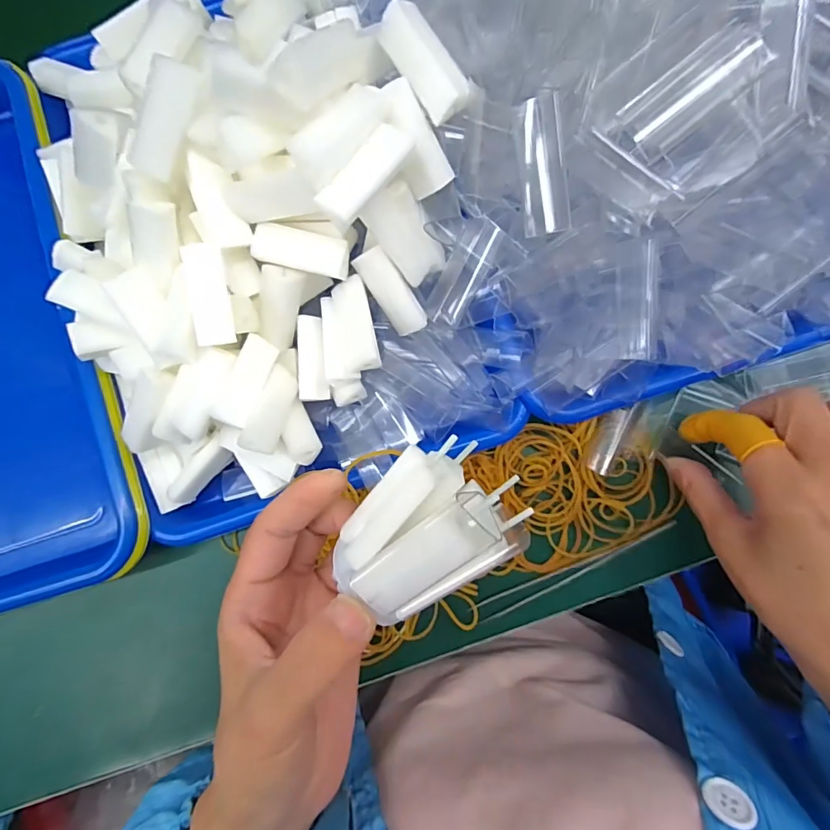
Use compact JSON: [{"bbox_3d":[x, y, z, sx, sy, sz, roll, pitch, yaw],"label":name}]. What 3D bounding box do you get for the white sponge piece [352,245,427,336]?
[{"bbox_3d":[-0.012,-0.061,0.235,0.017,0.014,0.045,-35,112,-1],"label":"white sponge piece"}]

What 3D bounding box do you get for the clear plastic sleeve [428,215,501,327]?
[{"bbox_3d":[0.025,-0.075,0.245,0.017,0.010,0.055,26,105,5],"label":"clear plastic sleeve"}]

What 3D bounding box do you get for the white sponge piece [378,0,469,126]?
[{"bbox_3d":[0.005,-0.149,0.199,0.047,0.019,0.011,52,46,-6],"label":"white sponge piece"}]

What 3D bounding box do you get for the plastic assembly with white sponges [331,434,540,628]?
[{"bbox_3d":[0.002,0.040,0.157,0.045,0.025,0.063,44,88,6],"label":"plastic assembly with white sponges"}]

